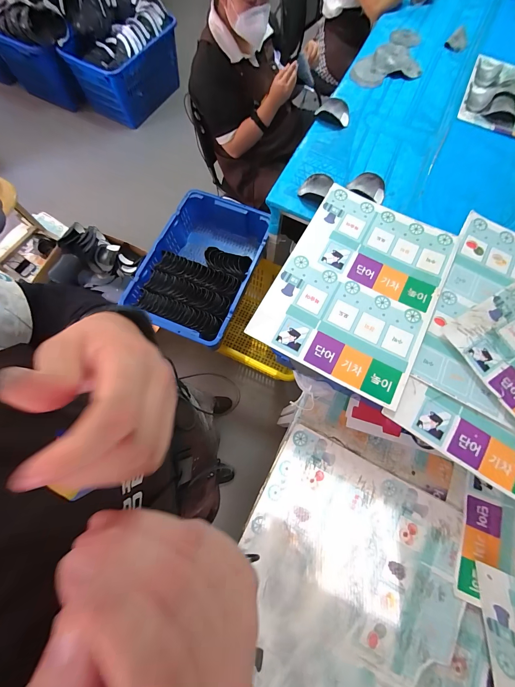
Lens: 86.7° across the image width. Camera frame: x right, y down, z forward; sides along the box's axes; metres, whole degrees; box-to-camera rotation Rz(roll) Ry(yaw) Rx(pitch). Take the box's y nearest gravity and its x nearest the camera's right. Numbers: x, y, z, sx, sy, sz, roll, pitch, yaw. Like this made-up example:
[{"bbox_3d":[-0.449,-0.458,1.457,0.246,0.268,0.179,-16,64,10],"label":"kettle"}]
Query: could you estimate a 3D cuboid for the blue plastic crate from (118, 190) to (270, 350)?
[{"bbox_3d":[-0.233,-0.327,1.210,0.418,0.171,0.641,22,72,5],"label":"blue plastic crate"}]

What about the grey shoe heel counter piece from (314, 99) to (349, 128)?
[{"bbox_3d":[0.315,-0.952,1.123,0.141,0.037,0.111,24,73,6],"label":"grey shoe heel counter piece"}]

